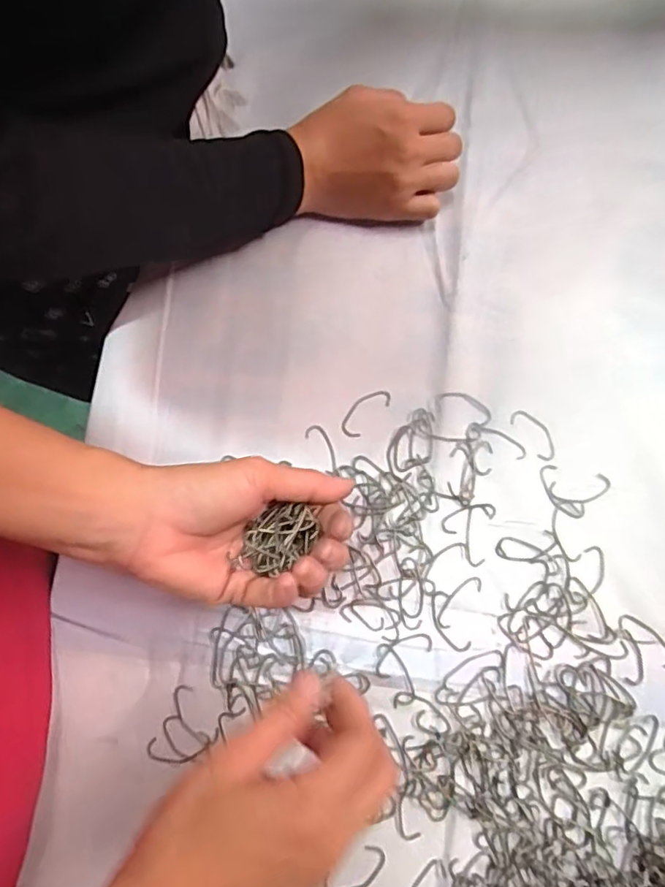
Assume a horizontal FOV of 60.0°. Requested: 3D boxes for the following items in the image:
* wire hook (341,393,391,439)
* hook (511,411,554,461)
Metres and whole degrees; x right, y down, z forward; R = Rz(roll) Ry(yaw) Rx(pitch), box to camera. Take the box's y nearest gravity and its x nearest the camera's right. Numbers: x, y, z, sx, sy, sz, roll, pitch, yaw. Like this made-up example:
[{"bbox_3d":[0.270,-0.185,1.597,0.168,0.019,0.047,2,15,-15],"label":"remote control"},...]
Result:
[{"bbox_3d":[0.021,-0.021,0.383,0.017,0.004,0.040,42,82,9],"label":"wire hook"},{"bbox_3d":[0.134,-0.007,0.377,0.018,0.004,0.037,-35,79,-6],"label":"hook"}]

